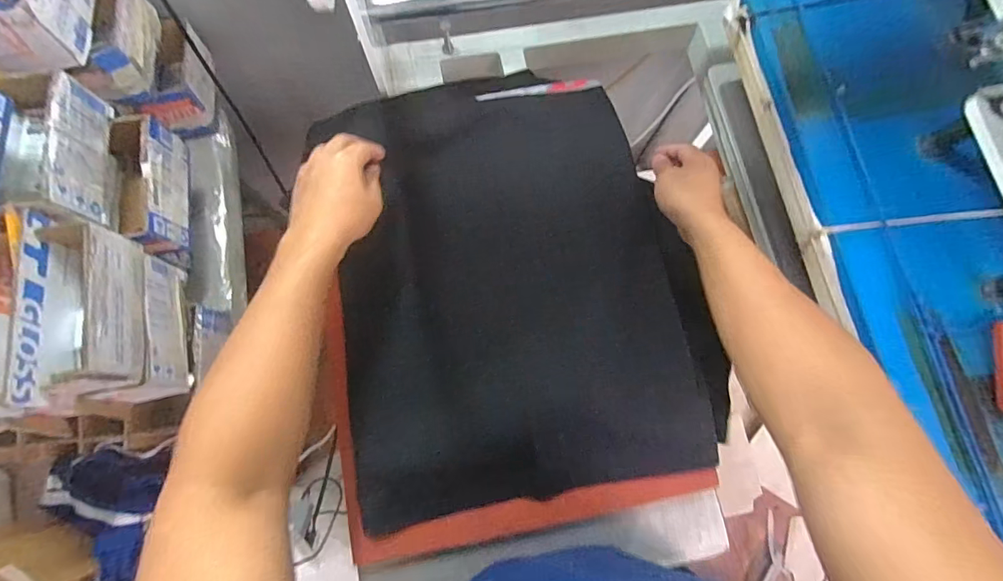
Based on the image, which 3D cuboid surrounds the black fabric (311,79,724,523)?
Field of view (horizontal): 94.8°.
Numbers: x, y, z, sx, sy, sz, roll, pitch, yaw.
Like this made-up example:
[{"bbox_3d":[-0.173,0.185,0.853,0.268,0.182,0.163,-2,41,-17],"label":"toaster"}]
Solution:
[{"bbox_3d":[0.021,-0.026,0.532,0.414,0.063,0.495,-10,77,-4],"label":"black fabric"}]

